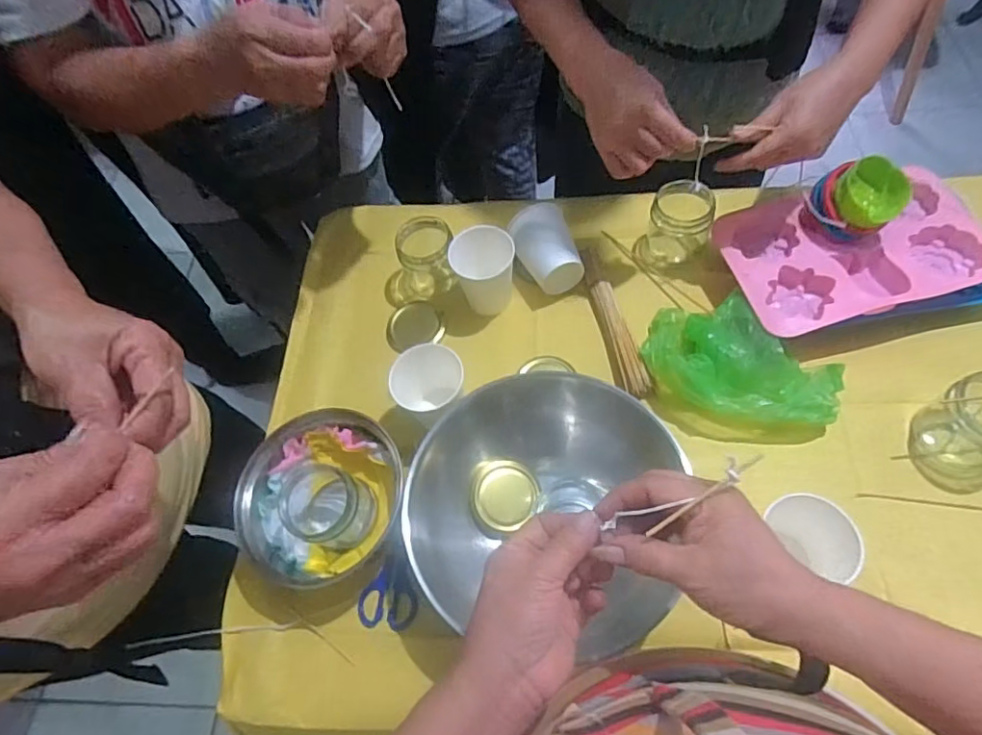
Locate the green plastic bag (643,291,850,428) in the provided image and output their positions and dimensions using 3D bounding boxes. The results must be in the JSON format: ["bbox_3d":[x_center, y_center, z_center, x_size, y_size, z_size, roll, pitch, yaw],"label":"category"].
[{"bbox_3d":[0.259,-0.006,0.594,0.188,0.048,0.129,21,66,14],"label":"green plastic bag"}]

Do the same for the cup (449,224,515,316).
[{"bbox_3d":[-0.008,-0.112,0.669,0.069,0.086,0.074,-1,62,3],"label":"cup"}]

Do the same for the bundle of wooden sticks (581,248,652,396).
[{"bbox_3d":[0.139,-0.053,0.649,0.025,0.029,0.189,-11,62,-2],"label":"bundle of wooden sticks"}]

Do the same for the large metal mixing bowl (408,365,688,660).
[{"bbox_3d":[0.040,0.124,0.524,0.219,0.085,0.238,23,66,15],"label":"large metal mixing bowl"}]

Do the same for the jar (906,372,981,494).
[{"bbox_3d":[0.444,0.058,0.518,0.076,0.075,0.083,-19,63,-6],"label":"jar"}]

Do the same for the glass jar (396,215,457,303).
[{"bbox_3d":[-0.081,-0.124,0.689,0.074,0.087,0.075,-1,62,3],"label":"glass jar"}]

